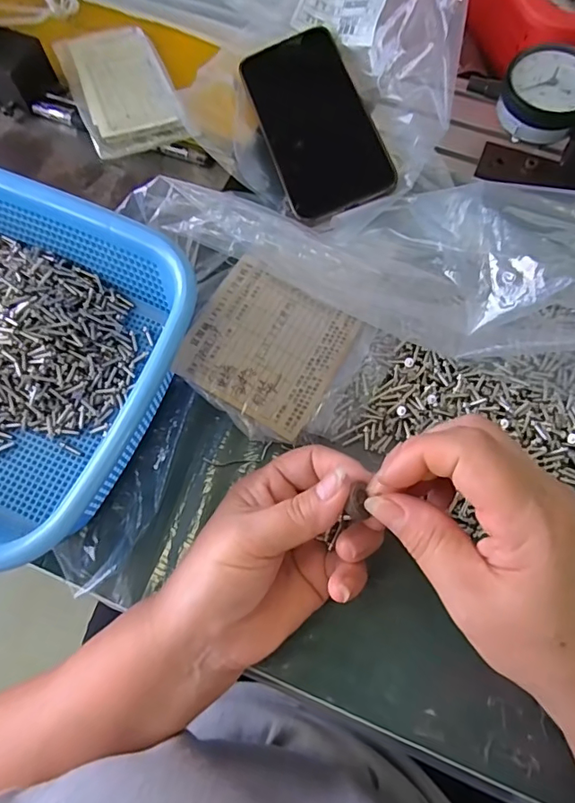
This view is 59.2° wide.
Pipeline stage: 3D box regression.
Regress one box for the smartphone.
[{"bbox_3d":[0.020,-0.210,0.380,0.075,0.016,0.163,-17,72,-4],"label":"smartphone"}]

